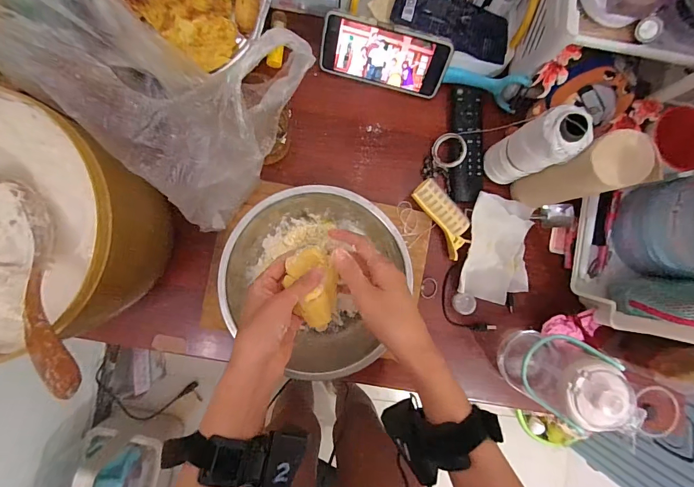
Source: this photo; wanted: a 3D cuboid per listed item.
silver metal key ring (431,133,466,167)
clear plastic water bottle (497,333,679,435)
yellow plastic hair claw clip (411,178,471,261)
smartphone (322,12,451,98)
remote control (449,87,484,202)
[{"bbox_3d":[0.143,-0.131,0.527,0.047,0.005,0.047,2,95,25],"label":"silver metal key ring"},{"bbox_3d":[0.247,0.153,0.452,0.096,0.169,0.078,25,86,-3],"label":"clear plastic water bottle"},{"bbox_3d":[0.135,-0.036,0.513,0.043,0.021,0.109,-33,91,-5],"label":"yellow plastic hair claw clip"},{"bbox_3d":[0.050,-0.248,0.504,0.167,0.083,0.006,13,51,-3],"label":"smartphone"},{"bbox_3d":[0.170,-0.139,0.529,0.044,0.018,0.156,2,88,-4],"label":"remote control"}]

